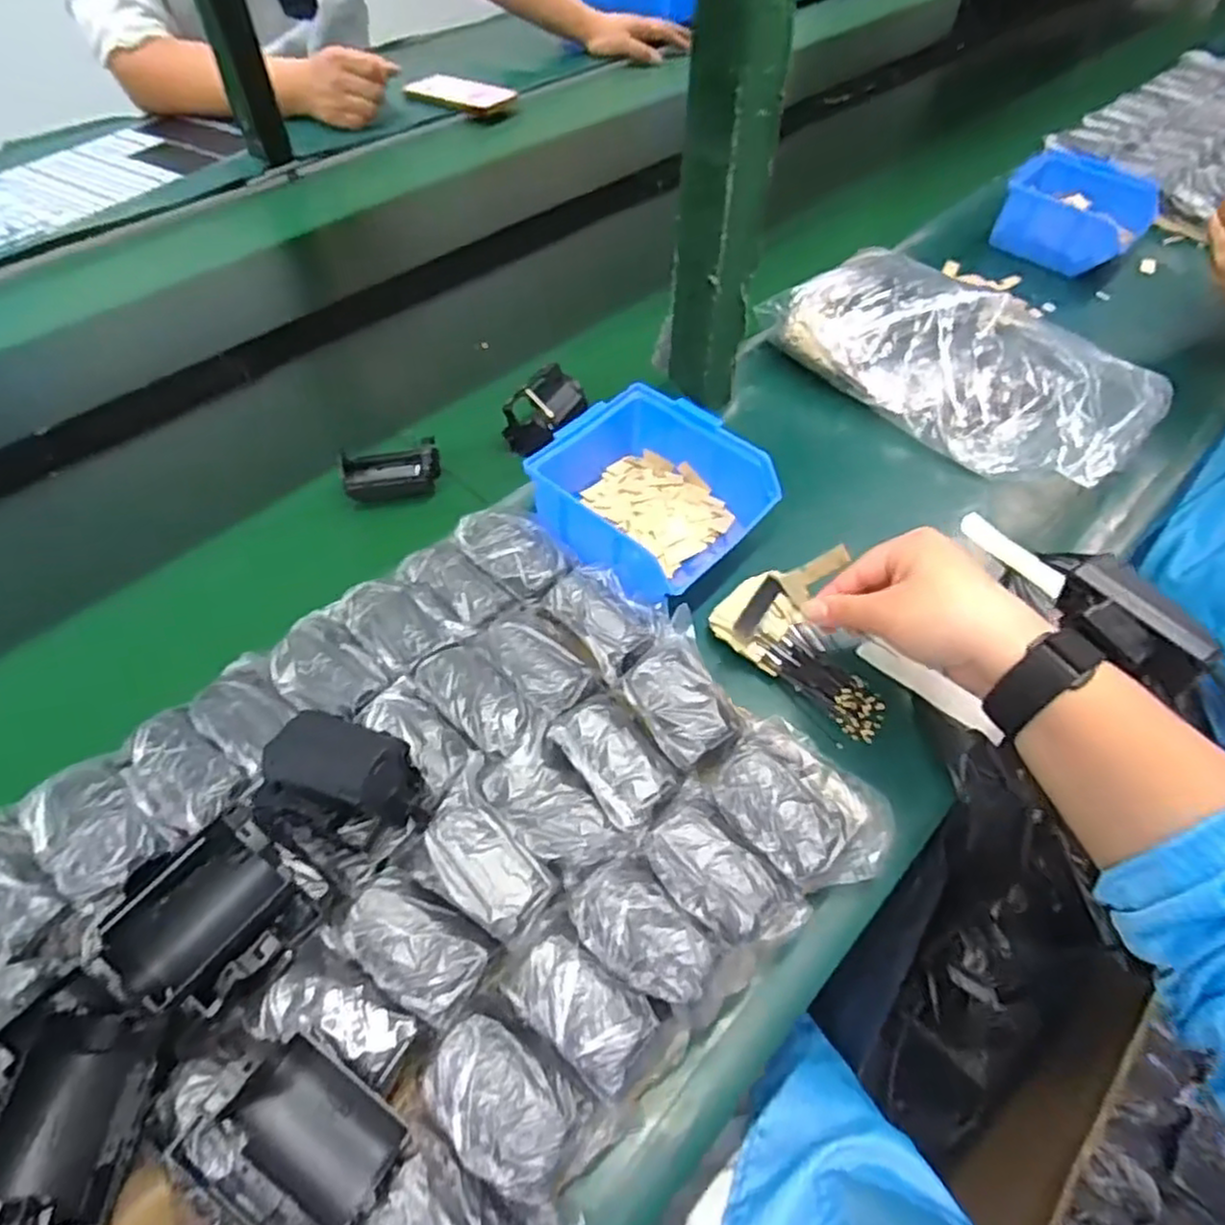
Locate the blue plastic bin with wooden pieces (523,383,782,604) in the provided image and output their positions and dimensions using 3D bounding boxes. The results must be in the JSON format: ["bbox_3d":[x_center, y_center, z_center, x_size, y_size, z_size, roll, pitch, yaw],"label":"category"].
[{"bbox_3d":[0.024,-0.081,0.502,0.130,0.064,0.132,39,61,24],"label":"blue plastic bin with wooden pieces"}]

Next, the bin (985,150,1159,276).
[{"bbox_3d":[0.494,-0.425,0.775,0.148,0.058,0.155,28,58,18],"label":"bin"}]

